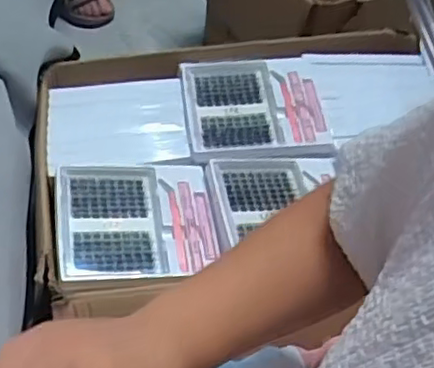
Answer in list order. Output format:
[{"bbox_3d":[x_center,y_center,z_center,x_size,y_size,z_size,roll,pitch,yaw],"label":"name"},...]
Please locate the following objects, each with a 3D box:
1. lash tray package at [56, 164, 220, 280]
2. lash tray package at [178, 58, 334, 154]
[{"bbox_3d":[-0.090,0.036,0.750,0.169,0.025,0.149,-6,54,-9],"label":"lash tray package"},{"bbox_3d":[0.053,-0.104,0.854,0.185,0.025,0.142,-3,53,-7],"label":"lash tray package"}]

